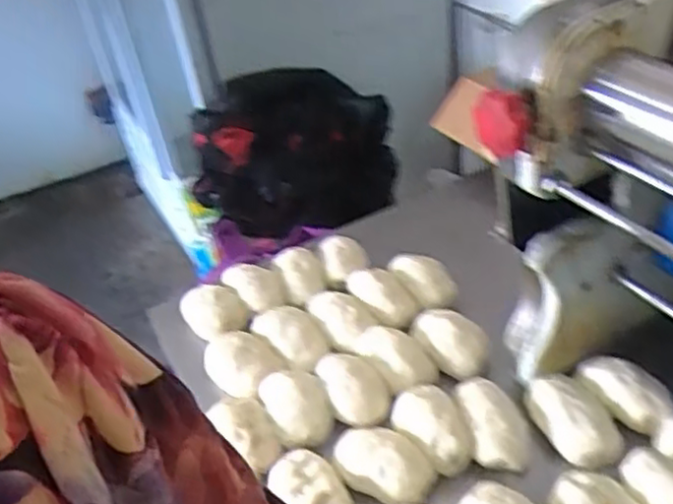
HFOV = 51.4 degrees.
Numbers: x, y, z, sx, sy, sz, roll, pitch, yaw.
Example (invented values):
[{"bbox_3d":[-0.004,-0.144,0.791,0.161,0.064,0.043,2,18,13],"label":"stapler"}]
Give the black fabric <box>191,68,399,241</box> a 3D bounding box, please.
[{"bbox_3d":[-0.071,-0.176,1.193,0.343,0.145,0.375,-5,37,2],"label":"black fabric"}]

